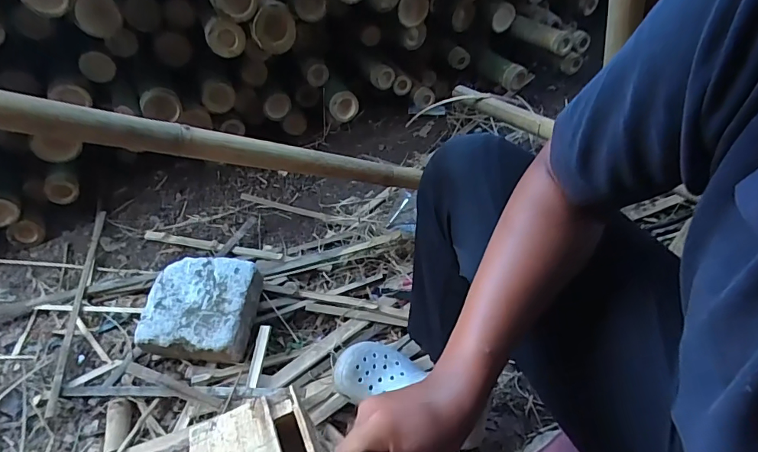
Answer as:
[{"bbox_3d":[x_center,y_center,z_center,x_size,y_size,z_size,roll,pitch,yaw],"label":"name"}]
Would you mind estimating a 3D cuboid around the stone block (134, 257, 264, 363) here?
[{"bbox_3d":[-0.356,0.177,0.926,0.220,0.122,0.190,-2,46,3],"label":"stone block"}]

